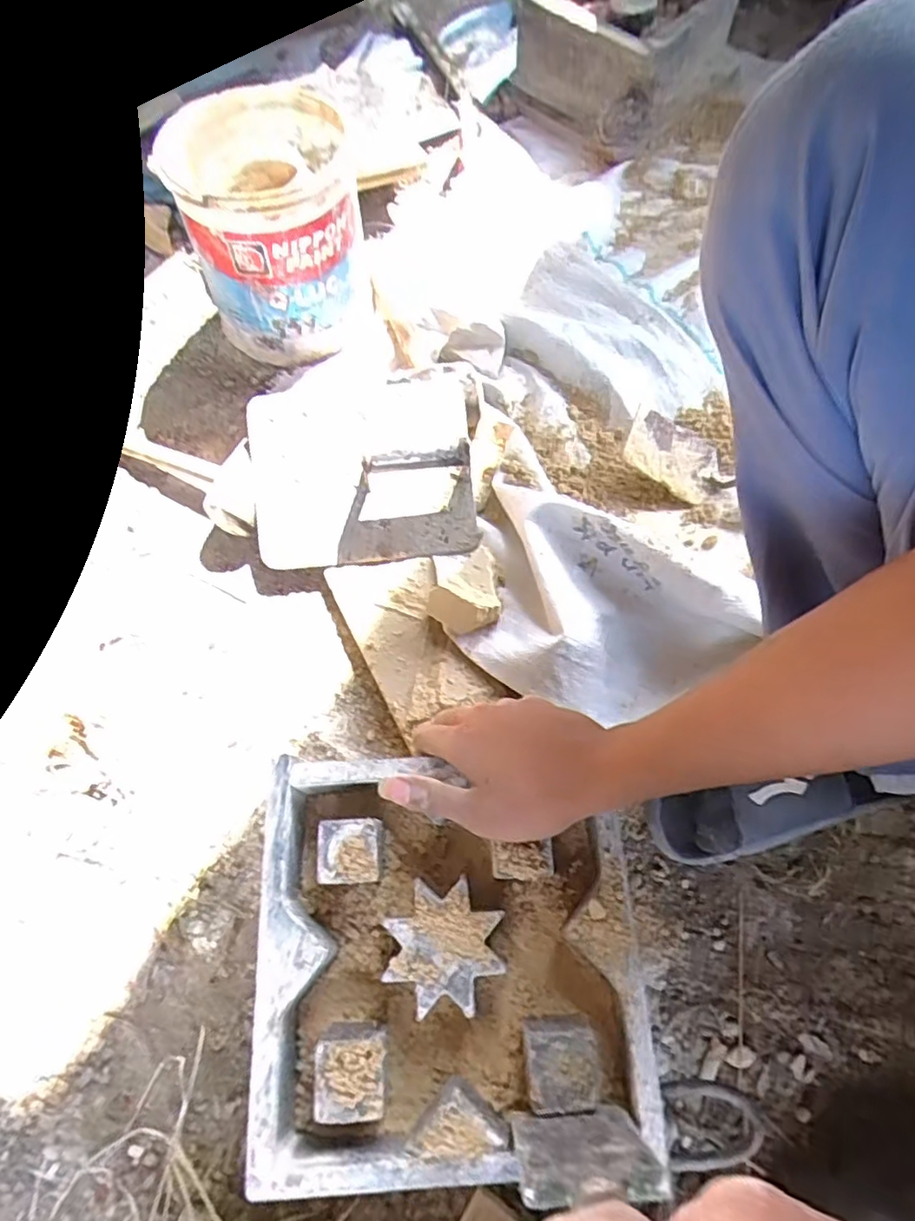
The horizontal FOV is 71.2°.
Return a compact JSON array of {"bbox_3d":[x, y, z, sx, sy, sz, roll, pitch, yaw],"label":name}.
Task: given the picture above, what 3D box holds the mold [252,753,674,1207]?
[{"bbox_3d":[-0.004,0.209,0.401,0.222,0.056,0.224,-3,62,1],"label":"mold"}]

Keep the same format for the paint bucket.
[{"bbox_3d":[-0.181,-0.382,0.678,0.158,0.188,0.157,-1,68,3],"label":"paint bucket"}]

